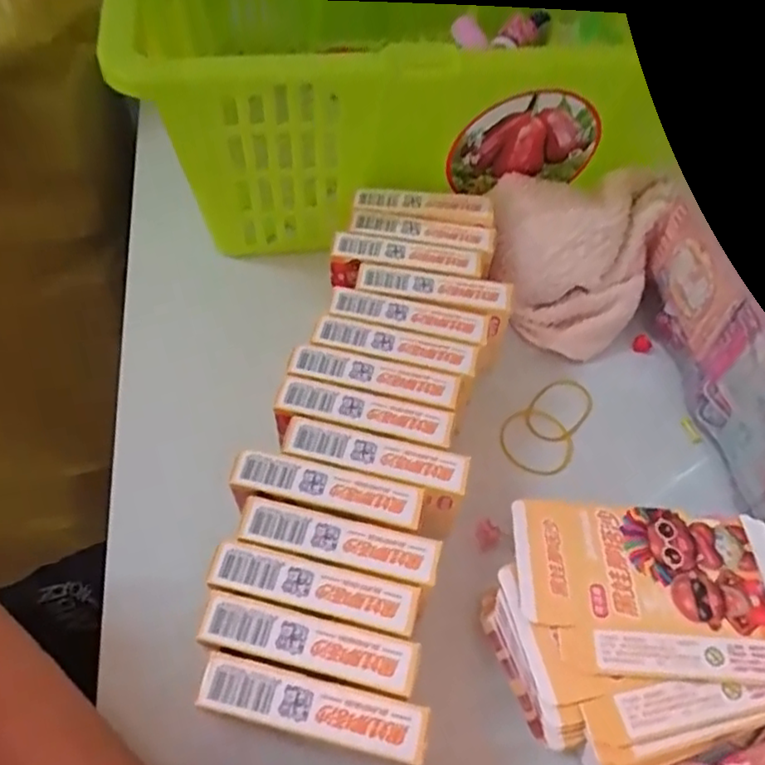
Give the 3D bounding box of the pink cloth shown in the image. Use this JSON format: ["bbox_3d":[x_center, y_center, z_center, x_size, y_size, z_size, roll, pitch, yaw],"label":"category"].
[{"bbox_3d":[0.121,-0.085,0.432,0.106,0.070,0.107,14,57,5],"label":"pink cloth"}]

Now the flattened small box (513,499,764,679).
[{"bbox_3d":[0.137,0.096,0.309,0.144,0.005,0.080,6,56,0],"label":"flattened small box"}]

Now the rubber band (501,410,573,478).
[{"bbox_3d":[0.094,0.036,0.398,0.044,0.004,0.041,2,57,-3],"label":"rubber band"}]

